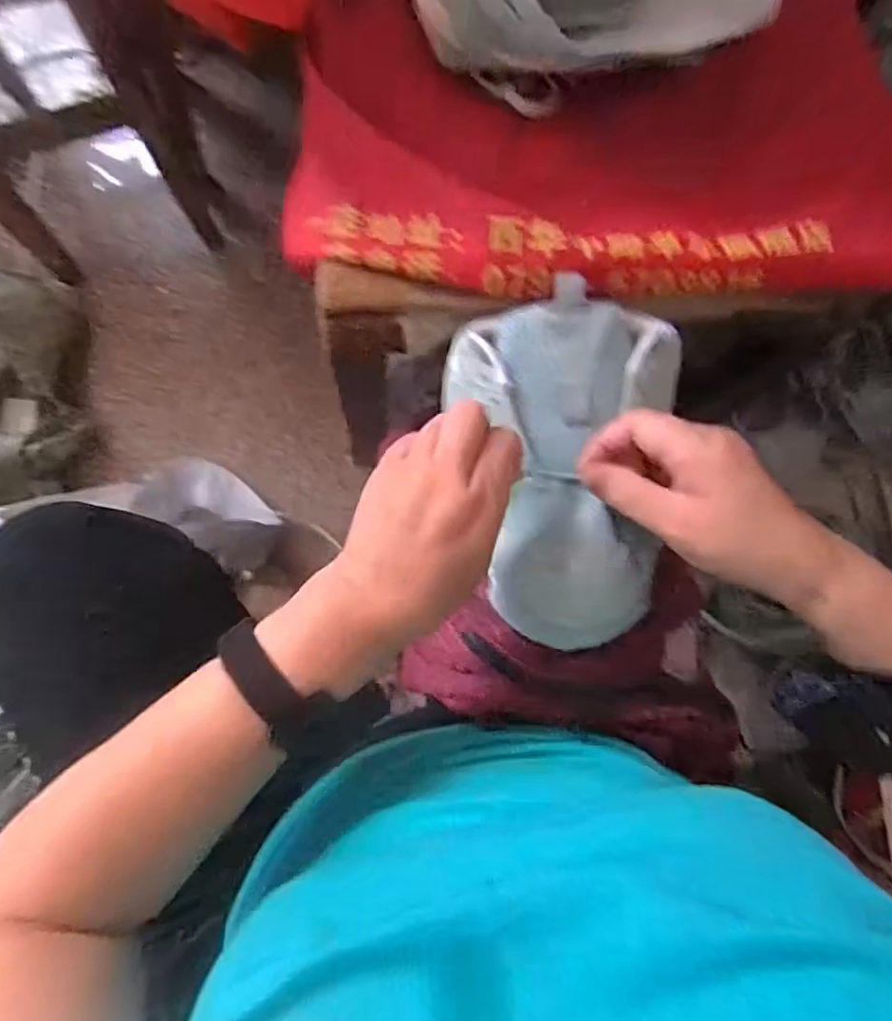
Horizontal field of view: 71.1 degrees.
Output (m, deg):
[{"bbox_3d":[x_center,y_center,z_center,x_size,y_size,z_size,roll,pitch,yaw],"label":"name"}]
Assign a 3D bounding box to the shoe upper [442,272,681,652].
[{"bbox_3d":[0.078,-0.025,0.393,0.138,0.050,0.210,-3,91,-5],"label":"shoe upper"}]

